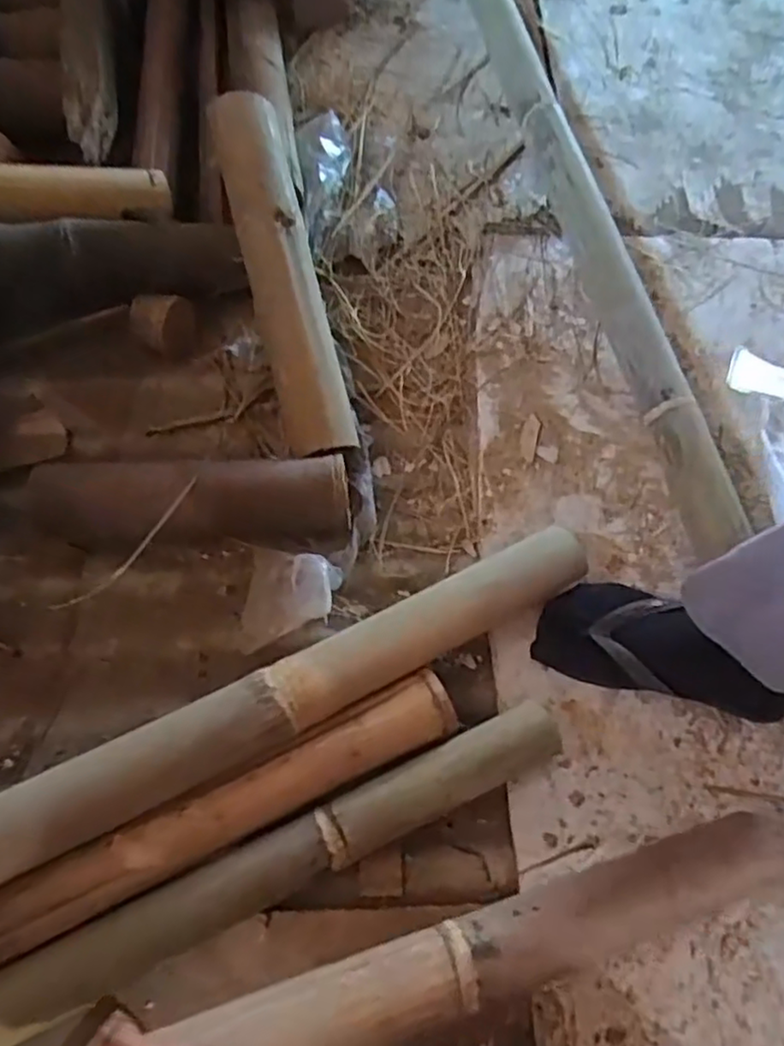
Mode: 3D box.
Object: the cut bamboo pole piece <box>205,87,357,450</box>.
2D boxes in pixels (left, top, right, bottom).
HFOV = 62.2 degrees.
[{"bbox_3d":[-0.115,-0.264,0.698,0.075,0.075,0.394,-14,86,-9],"label":"cut bamboo pole piece"}]

